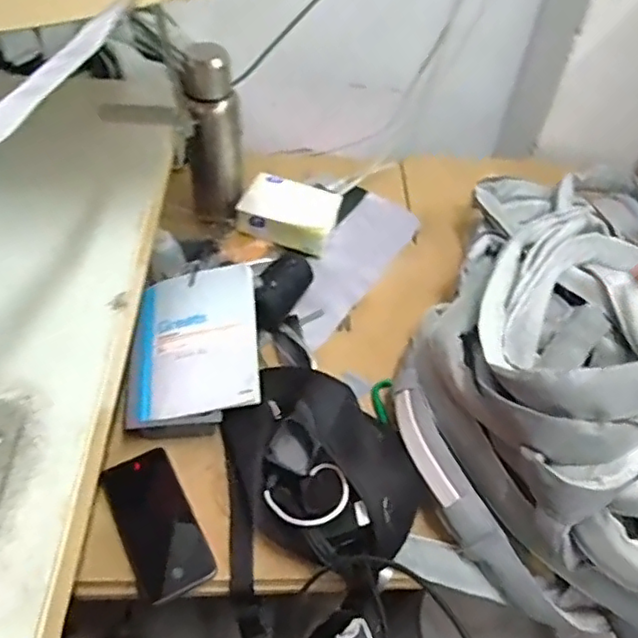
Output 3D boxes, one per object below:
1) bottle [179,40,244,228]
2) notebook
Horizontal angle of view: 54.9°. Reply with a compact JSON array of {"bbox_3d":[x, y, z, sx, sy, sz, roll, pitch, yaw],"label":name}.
[{"bbox_3d":[-0.146,-0.237,0.862,0.077,0.247,0.078,-4,50,-7],"label":"bottle"},{"bbox_3d":[-0.147,0.026,0.748,0.143,0.012,0.198,-11,55,2],"label":"notebook"}]

